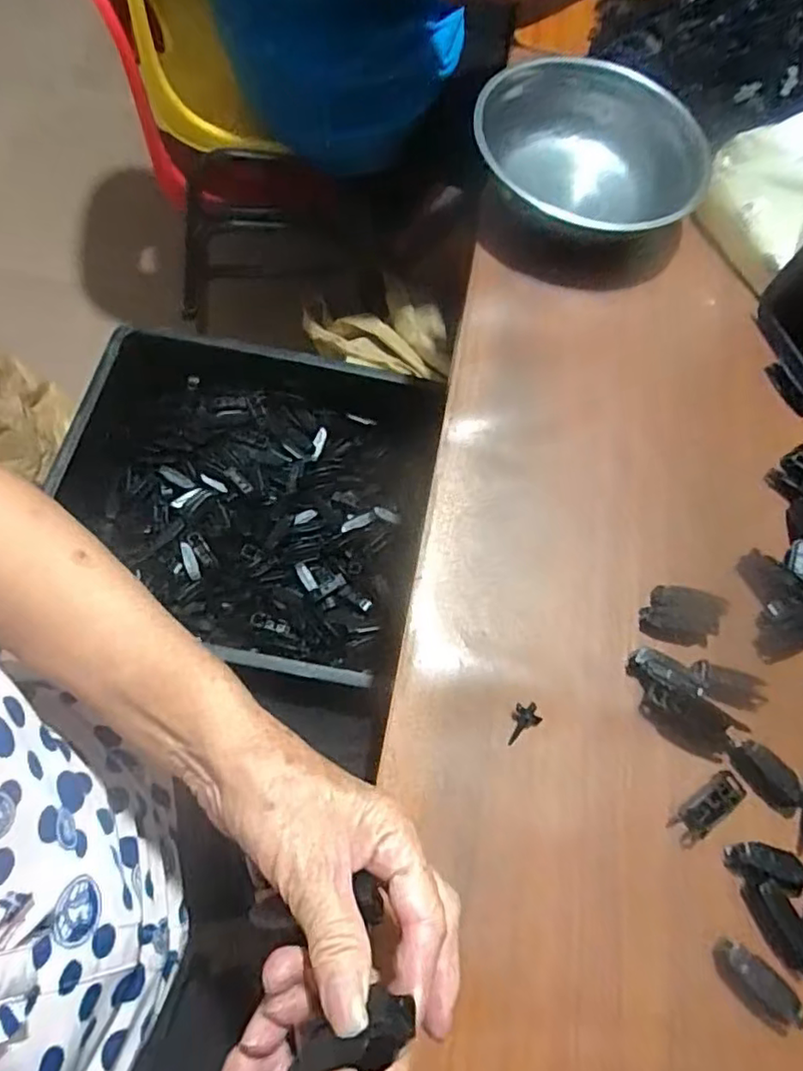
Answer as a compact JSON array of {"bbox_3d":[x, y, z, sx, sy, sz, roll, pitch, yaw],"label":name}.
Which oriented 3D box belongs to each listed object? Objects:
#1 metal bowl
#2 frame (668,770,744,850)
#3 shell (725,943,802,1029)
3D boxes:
[{"bbox_3d":[0.166,-0.346,0.561,0.205,0.052,0.200,6,68,-3],"label":"metal bowl"},{"bbox_3d":[0.187,0.167,0.371,0.051,0.010,0.021,-43,74,-3],"label":"frame"},{"bbox_3d":[0.199,0.247,0.336,0.048,0.017,0.019,41,70,11],"label":"shell"}]

